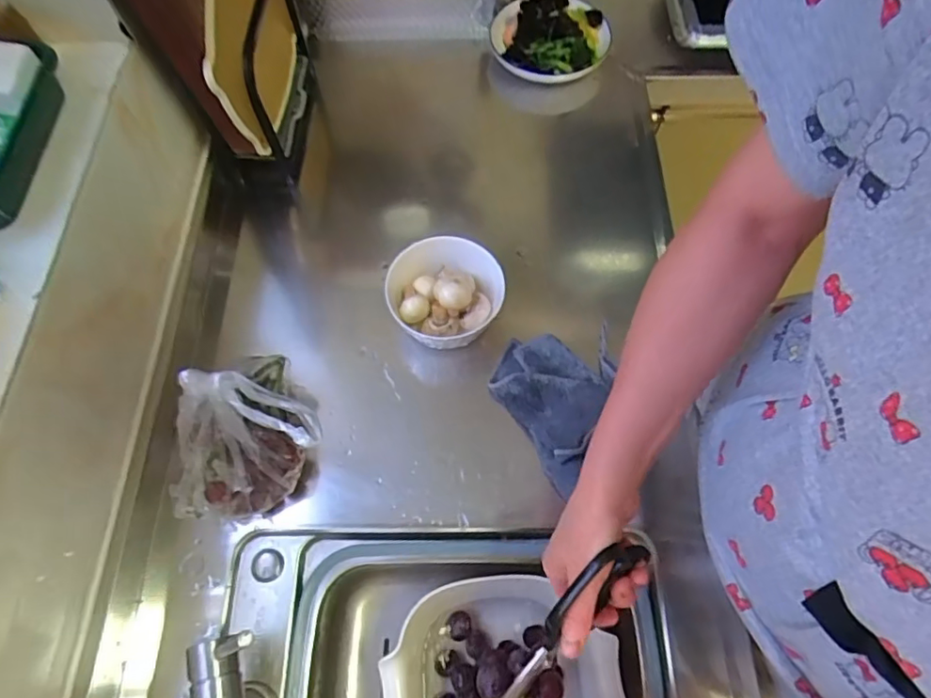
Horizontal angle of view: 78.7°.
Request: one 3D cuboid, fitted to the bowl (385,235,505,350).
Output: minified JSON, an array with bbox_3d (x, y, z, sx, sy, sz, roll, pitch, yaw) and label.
[{"bbox_3d":[-0.023,-0.059,0.639,0.128,0.078,0.113,-2,65,0],"label":"bowl"}]

